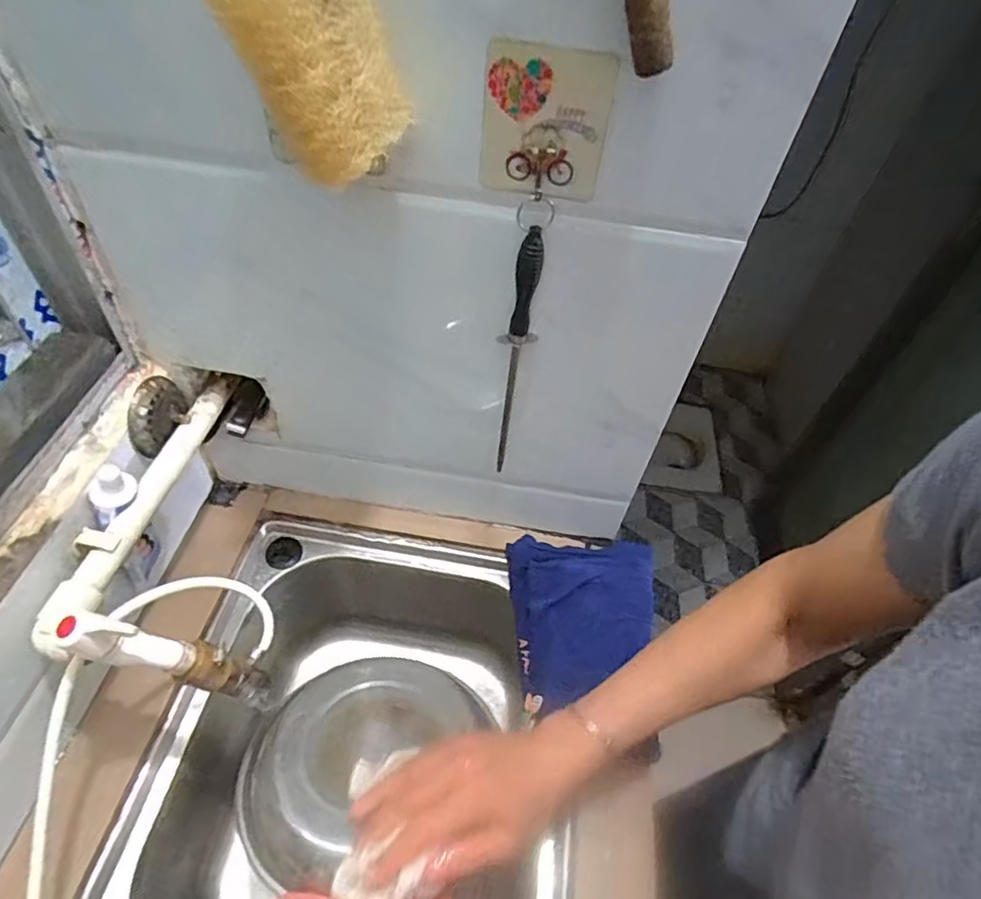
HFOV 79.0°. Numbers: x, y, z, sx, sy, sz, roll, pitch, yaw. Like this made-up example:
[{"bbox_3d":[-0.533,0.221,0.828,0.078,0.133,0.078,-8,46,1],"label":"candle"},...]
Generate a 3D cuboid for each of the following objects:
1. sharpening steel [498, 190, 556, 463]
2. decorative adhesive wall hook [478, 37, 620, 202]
[{"bbox_3d":[0.020,-0.077,0.488,0.018,0.257,0.022,38,56,24],"label":"sharpening steel"},{"bbox_3d":[0.032,-0.197,0.362,0.075,0.085,0.007,11,52,4],"label":"decorative adhesive wall hook"}]

